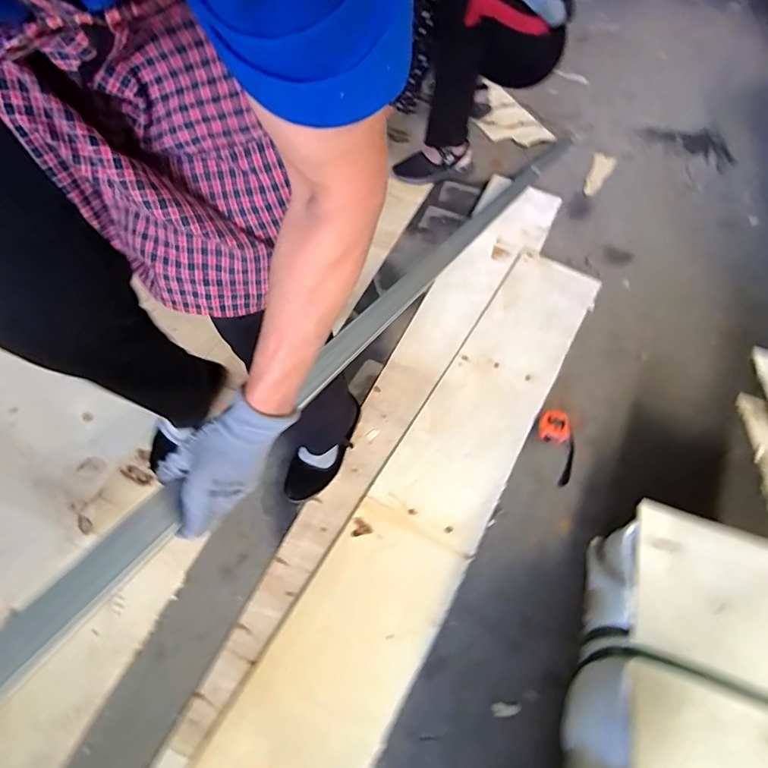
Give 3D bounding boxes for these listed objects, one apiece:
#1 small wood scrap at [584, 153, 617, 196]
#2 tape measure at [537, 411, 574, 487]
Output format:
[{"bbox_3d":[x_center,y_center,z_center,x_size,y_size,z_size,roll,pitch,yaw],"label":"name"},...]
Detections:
[{"bbox_3d":[0.698,-0.684,1.527,0.072,0.017,0.252,26,60,12],"label":"small wood scrap"},{"bbox_3d":[0.370,0.129,0.976,0.065,0.035,0.155,-7,59,-9],"label":"tape measure"}]

